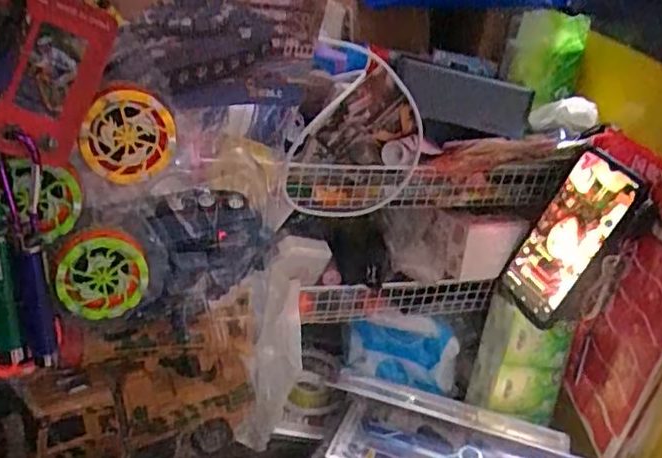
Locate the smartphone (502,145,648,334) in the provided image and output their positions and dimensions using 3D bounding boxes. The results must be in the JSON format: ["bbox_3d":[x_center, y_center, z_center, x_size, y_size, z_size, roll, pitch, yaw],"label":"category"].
[{"bbox_3d":[0.217,0.011,0.581,0.011,0.161,0.072,7,32,-37],"label":"smartphone"}]

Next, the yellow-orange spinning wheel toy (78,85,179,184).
[{"bbox_3d":[-0.090,-0.042,0.281,0.039,0.044,0.007,-7,34,-20],"label":"yellow-orange spinning wheel toy"}]

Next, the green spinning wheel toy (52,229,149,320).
[{"bbox_3d":[-0.111,0.022,0.306,0.041,0.041,0.013,-8,35,-21],"label":"green spinning wheel toy"}]

